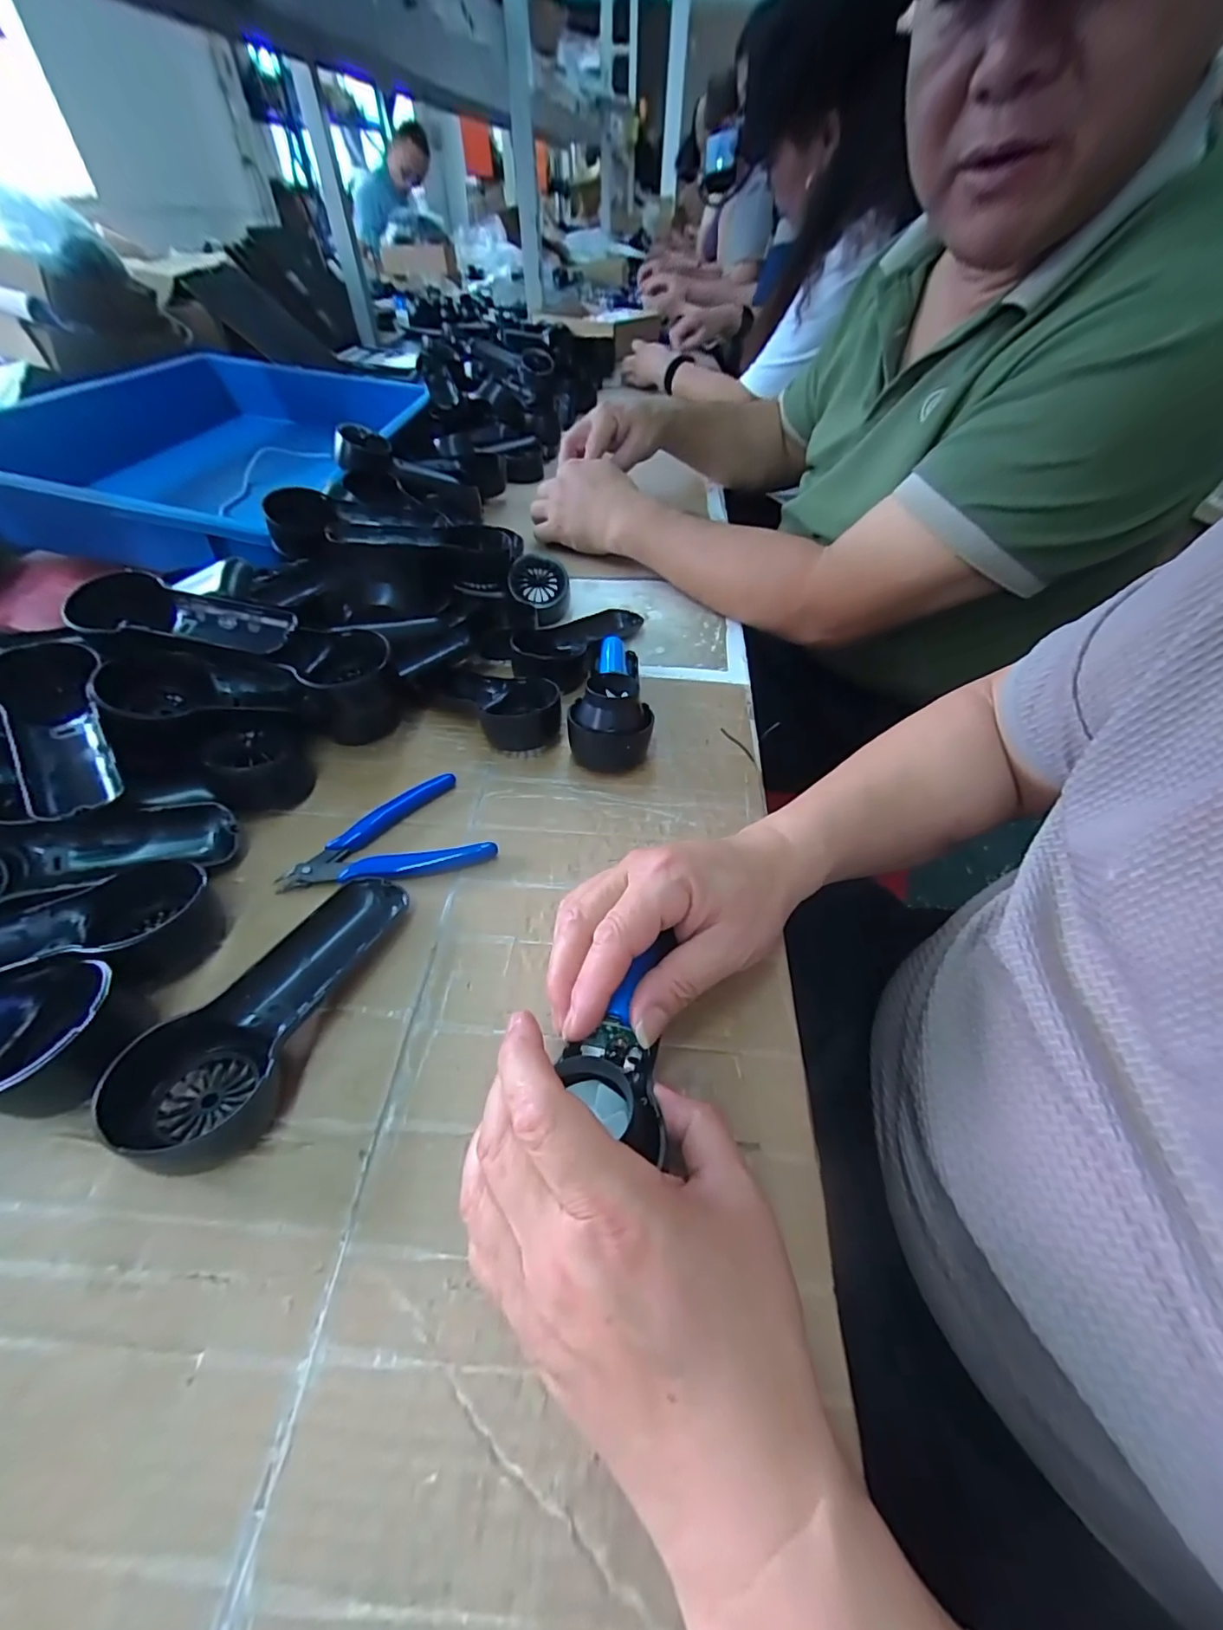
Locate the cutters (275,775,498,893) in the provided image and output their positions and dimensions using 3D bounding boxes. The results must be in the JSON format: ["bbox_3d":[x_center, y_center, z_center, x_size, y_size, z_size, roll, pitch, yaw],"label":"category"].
[{"bbox_3d":[-0.142,0.013,0.352,0.120,0.012,0.073,-15,50,-14],"label":"cutters"}]

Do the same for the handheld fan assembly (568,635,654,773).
[{"bbox_3d":[-0.001,-0.099,0.430,0.059,0.056,0.144,0,48,-1],"label":"handheld fan assembly"}]

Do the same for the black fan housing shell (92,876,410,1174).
[{"bbox_3d":[-0.169,0.085,0.270,0.065,0.037,0.149,15,50,12],"label":"black fan housing shell"}]

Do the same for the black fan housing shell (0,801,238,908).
[{"bbox_3d":[-0.298,0.022,0.306,0.153,0.040,0.059,-14,74,-27],"label":"black fan housing shell"}]

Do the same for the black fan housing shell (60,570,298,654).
[{"bbox_3d":[-0.289,-0.138,0.375,0.148,0.027,0.048,2,48,1],"label":"black fan housing shell"}]

